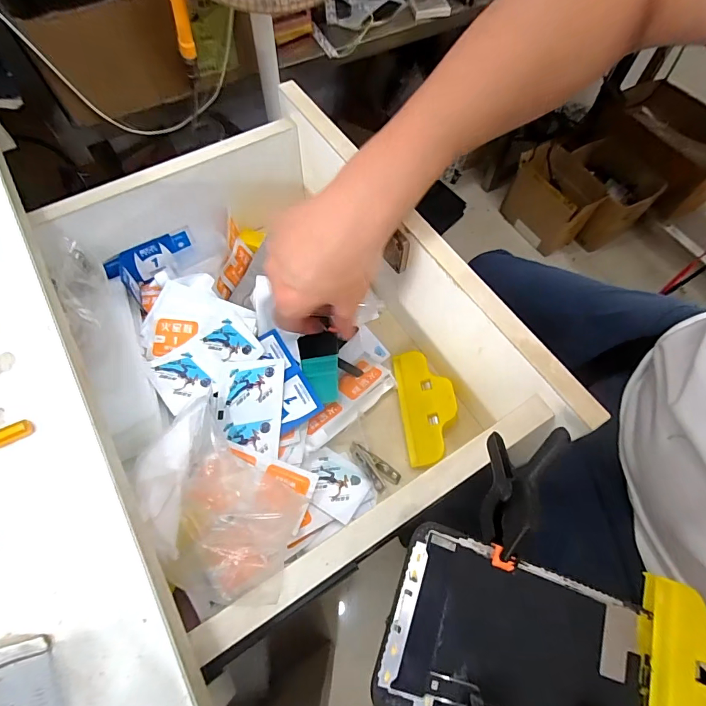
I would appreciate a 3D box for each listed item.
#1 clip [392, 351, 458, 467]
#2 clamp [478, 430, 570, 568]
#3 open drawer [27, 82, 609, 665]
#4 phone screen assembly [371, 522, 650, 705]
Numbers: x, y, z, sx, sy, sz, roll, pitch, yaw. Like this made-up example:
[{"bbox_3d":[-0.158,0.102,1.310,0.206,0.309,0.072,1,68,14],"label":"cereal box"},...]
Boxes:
[{"bbox_3d":[0.063,0.044,0.346,0.041,0.027,0.096,-6,64,-3],"label":"clip"},{"bbox_3d":[0.074,0.068,0.190,0.015,0.046,0.060,27,75,-10],"label":"clamp"},{"bbox_3d":[-0.068,-0.013,0.324,0.273,0.120,0.345,-30,68,-14],"label":"open drawer"},{"bbox_3d":[0.075,0.127,0.171,0.134,0.004,0.066,26,69,-13],"label":"phone screen assembly"}]

